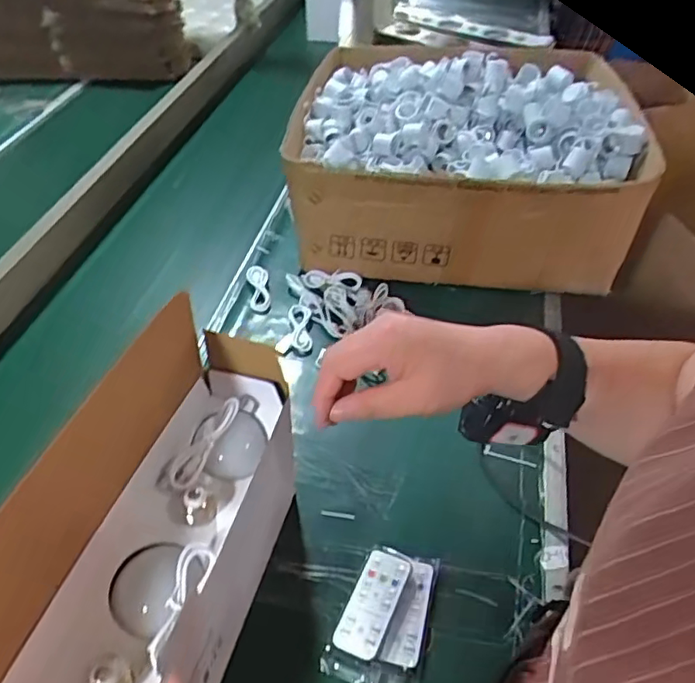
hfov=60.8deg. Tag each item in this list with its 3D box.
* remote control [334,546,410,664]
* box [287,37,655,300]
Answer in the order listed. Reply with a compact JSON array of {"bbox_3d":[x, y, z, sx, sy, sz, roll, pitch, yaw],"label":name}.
[{"bbox_3d":[0.020,0.213,0.485,0.041,0.005,0.083,7,48,28],"label":"remote control"},{"bbox_3d":[0.147,-0.250,0.812,0.420,0.180,0.380,3,45,1],"label":"box"}]

